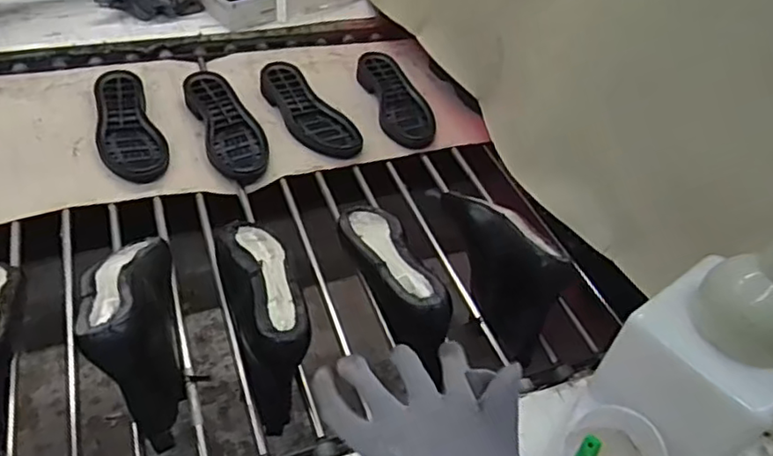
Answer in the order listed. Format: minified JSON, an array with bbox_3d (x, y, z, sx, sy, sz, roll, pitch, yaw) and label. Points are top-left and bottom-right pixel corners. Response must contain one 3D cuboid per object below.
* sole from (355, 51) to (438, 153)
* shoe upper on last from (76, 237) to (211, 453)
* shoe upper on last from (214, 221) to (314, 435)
[{"bbox_3d":[0.011,-0.227,1.078,0.083,0.029,0.231,-14,57,-21],"label":"sole"},{"bbox_3d":[-0.257,0.092,0.644,0.094,0.109,0.246,-17,50,-19],"label":"shoe upper on last"},{"bbox_3d":[-0.138,0.085,0.718,0.082,0.116,0.254,-15,49,-17],"label":"shoe upper on last"}]

